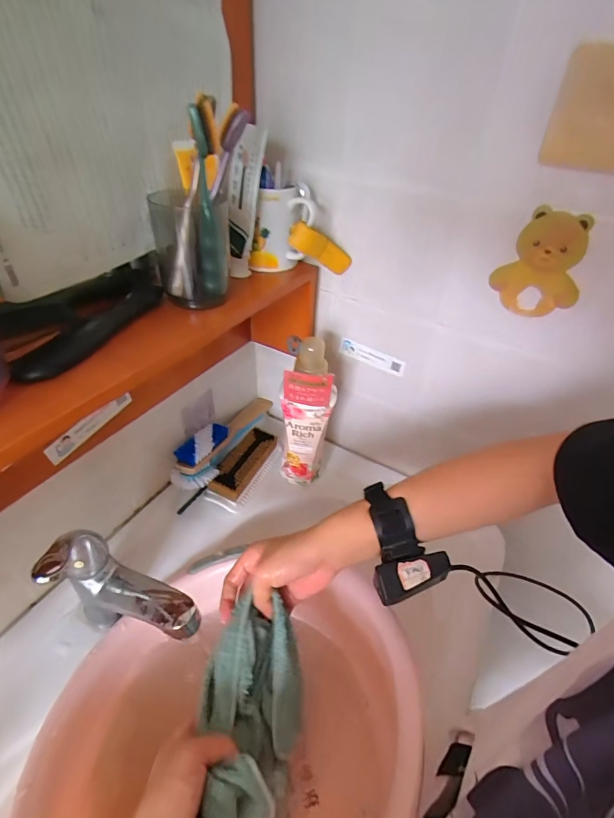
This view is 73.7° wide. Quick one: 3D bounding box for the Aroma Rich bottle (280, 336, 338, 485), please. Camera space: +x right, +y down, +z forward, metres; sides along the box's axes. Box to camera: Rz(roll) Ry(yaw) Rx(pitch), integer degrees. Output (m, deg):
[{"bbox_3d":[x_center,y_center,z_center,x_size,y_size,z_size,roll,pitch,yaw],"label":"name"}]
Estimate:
[{"bbox_3d":[-0.001,0.019,0.616,0.067,0.258,0.054,12,41,9],"label":"Aroma Rich bottle"}]

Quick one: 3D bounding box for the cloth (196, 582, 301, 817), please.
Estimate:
[{"bbox_3d":[-0.047,0.256,0.346,0.082,0.052,0.171,3,43,-5],"label":"cloth"}]

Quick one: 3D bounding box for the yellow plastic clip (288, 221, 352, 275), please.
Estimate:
[{"bbox_3d":[0.019,-0.200,0.521,0.092,0.031,0.021,20,30,-39],"label":"yellow plastic clip"}]

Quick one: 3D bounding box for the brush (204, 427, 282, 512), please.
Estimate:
[{"bbox_3d":[-0.100,0.097,0.674,0.068,0.050,0.148,16,41,14],"label":"brush"}]

